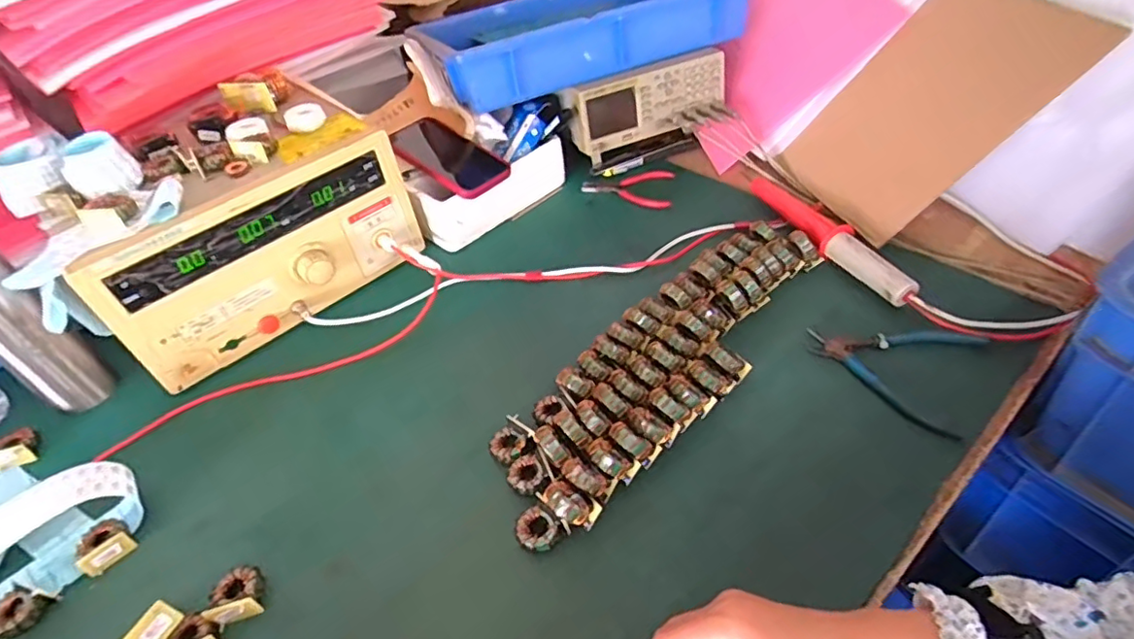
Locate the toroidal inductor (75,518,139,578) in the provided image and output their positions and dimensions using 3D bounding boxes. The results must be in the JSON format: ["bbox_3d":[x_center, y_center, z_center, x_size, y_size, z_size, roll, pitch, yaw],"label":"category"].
[{"bbox_3d":[-0.382,0.187,0.484,0.034,0.018,0.037,28,55,32],"label":"toroidal inductor"}]

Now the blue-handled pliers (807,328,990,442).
[{"bbox_3d":[0.299,0.038,0.549,0.142,0.015,0.129,19,50,26],"label":"blue-handled pliers"}]

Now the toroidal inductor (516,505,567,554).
[{"bbox_3d":[-0.023,0.163,0.454,0.031,0.015,0.032,-4,44,4],"label":"toroidal inductor"}]

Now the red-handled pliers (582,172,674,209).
[{"bbox_3d":[0.082,-0.179,0.804,0.123,0.014,0.073,4,45,11],"label":"red-handled pliers"}]

